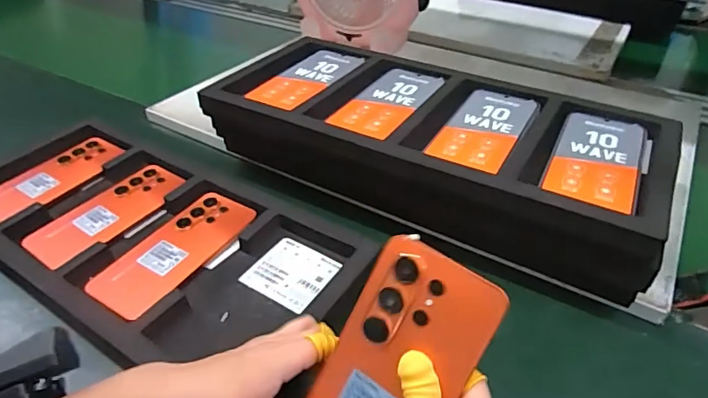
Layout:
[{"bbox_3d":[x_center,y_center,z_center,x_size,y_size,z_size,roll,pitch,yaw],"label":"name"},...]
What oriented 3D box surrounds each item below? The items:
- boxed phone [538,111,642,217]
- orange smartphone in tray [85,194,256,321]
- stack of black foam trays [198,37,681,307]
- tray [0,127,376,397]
[{"bbox_3d":[0.236,-0.040,0.471,0.079,0.009,0.169,19,42,21],"label":"boxed phone"},{"bbox_3d":[-0.181,0.052,0.501,0.089,0.012,0.169,22,43,24],"label":"orange smartphone in tray"},{"bbox_3d":[0.084,-0.060,0.570,0.487,0.105,0.220,20,43,23],"label":"stack of black foam trays"},{"bbox_3d":[-0.228,0.038,0.517,0.475,0.033,0.208,23,44,25],"label":"tray"}]

